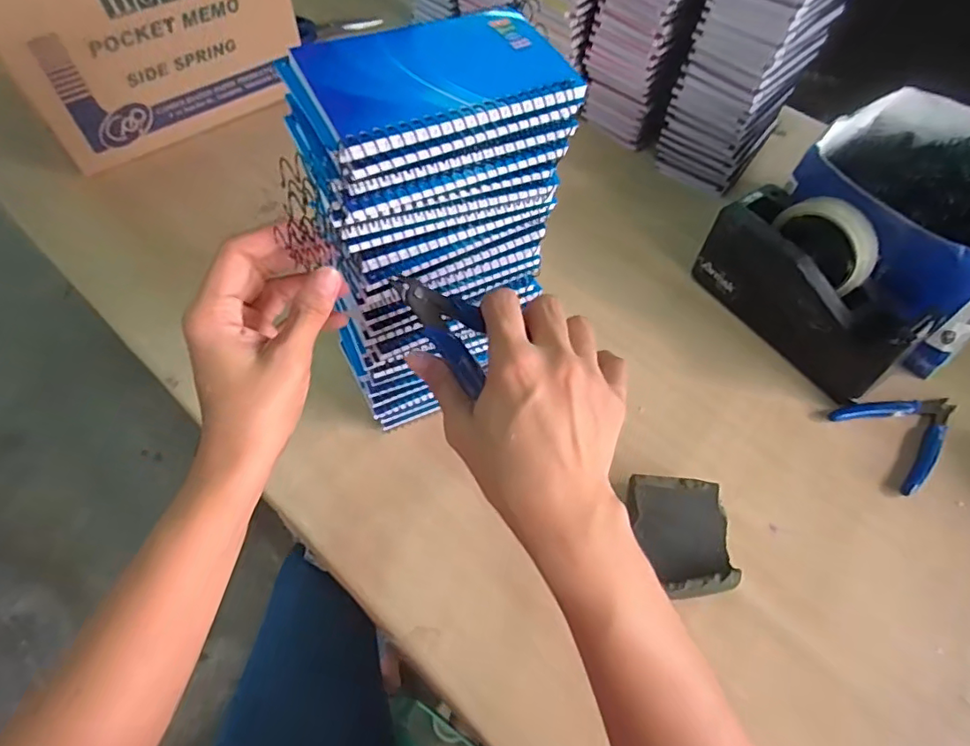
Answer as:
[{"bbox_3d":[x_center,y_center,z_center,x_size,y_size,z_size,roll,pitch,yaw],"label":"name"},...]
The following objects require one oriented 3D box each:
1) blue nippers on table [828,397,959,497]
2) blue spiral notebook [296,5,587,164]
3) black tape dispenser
[{"bbox_3d":[0.387,0.046,0.510,0.109,0.018,0.087,-25,61,-18],"label":"blue nippers on table"},{"bbox_3d":[-0.024,-0.156,0.294,0.133,0.010,0.085,-22,60,-16],"label":"blue spiral notebook"},{"bbox_3d":[0.309,-0.085,0.532,0.077,0.116,0.204,-27,62,-18],"label":"black tape dispenser"}]

